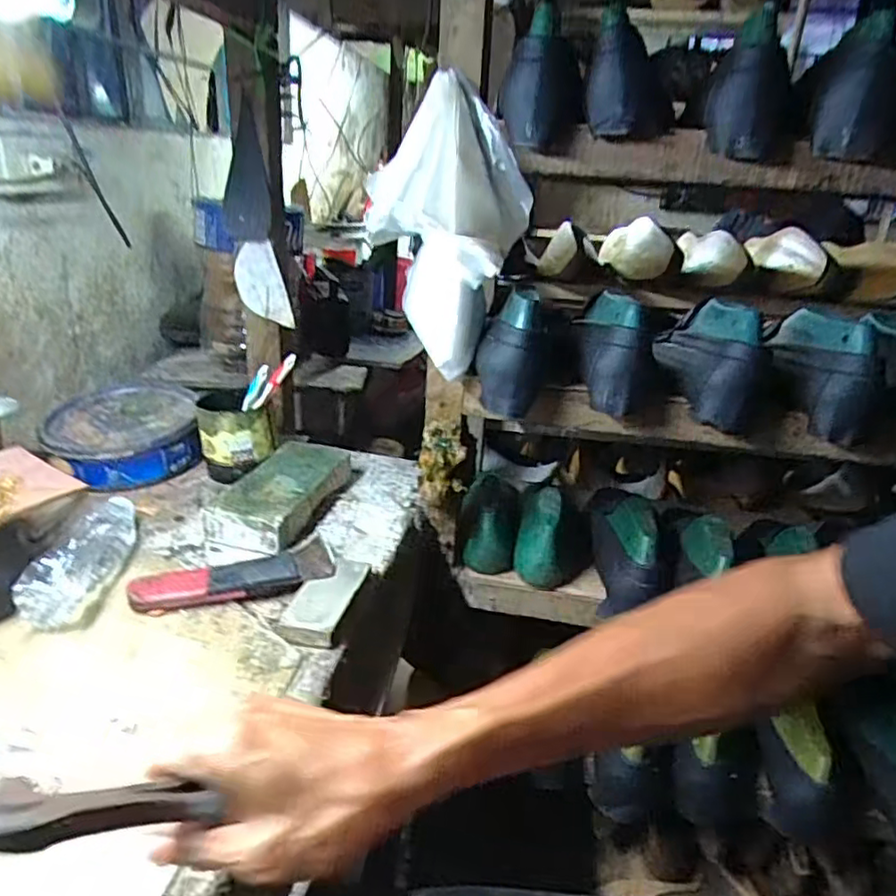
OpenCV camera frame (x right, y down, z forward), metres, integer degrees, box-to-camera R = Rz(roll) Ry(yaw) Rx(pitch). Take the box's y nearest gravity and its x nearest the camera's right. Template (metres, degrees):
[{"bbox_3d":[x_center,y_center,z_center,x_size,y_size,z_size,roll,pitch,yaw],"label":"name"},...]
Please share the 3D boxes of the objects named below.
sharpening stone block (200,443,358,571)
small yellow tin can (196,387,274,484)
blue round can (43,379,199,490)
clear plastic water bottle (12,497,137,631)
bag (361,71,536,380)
[{"bbox_3d":[-0.188,0.050,0.723,0.106,0.040,0.223,8,25,10],"label":"sharpening stone block"},{"bbox_3d":[-0.257,-0.013,0.780,0.083,0.098,0.072,-4,26,-17],"label":"small yellow tin can"},{"bbox_3d":[-0.413,-0.020,0.821,0.172,0.064,0.198,-6,26,-20],"label":"blue round can"},{"bbox_3d":[-0.339,0.097,0.608,0.054,0.045,0.175,0,25,-8],"label":"clear plastic water bottle"},{"bbox_3d":[-0.003,-0.213,0.628,0.150,0.255,0.073,6,23,5],"label":"bag"}]

